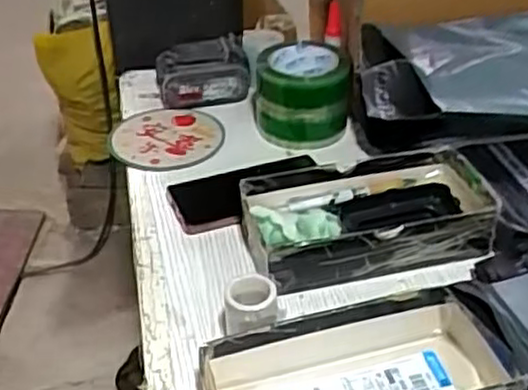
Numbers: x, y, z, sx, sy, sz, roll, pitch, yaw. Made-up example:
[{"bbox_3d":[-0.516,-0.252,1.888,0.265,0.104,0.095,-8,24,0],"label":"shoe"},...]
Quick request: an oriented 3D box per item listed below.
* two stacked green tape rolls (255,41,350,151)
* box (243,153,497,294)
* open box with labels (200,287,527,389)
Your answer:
[{"bbox_3d":[0.044,-0.121,0.867,0.106,0.077,0.114,-1,36,1],"label":"two stacked green tape rolls"},{"bbox_3d":[0.099,0.020,0.704,0.232,0.051,0.122,-8,37,-8],"label":"box"},{"bbox_3d":[0.069,0.139,0.543,0.216,0.057,0.108,-11,37,-12],"label":"open box with labels"}]

